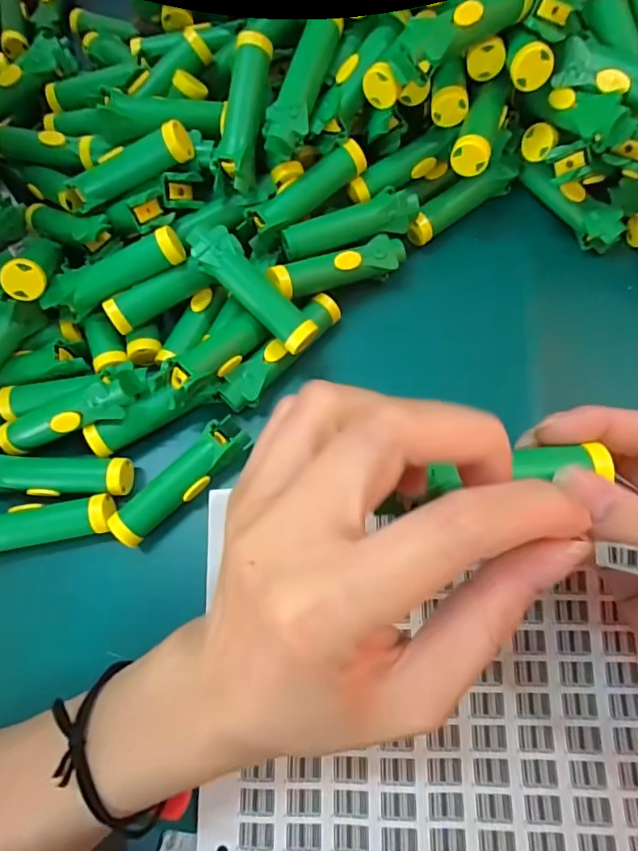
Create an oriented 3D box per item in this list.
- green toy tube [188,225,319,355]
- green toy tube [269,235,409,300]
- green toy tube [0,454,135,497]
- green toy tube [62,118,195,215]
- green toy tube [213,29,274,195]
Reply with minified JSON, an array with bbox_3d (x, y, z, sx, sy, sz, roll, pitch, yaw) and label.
[{"bbox_3d":[-0.035,-0.071,0.262,0.081,0.015,0.023,45,77,-1],"label":"green toy tube"},{"bbox_3d":[0.011,-0.087,0.283,0.081,0.017,0.016,-20,70,-19],"label":"green toy tube"},{"bbox_3d":[-0.140,0.025,0.262,0.079,0.017,0.021,-1,70,3],"label":"green toy tube"},{"bbox_3d":[-0.111,-0.139,0.280,0.088,0.017,0.022,-15,69,20],"label":"green toy tube"},{"bbox_3d":[-0.040,-0.167,0.271,0.019,0.014,0.081,10,93,6],"label":"green toy tube"}]

